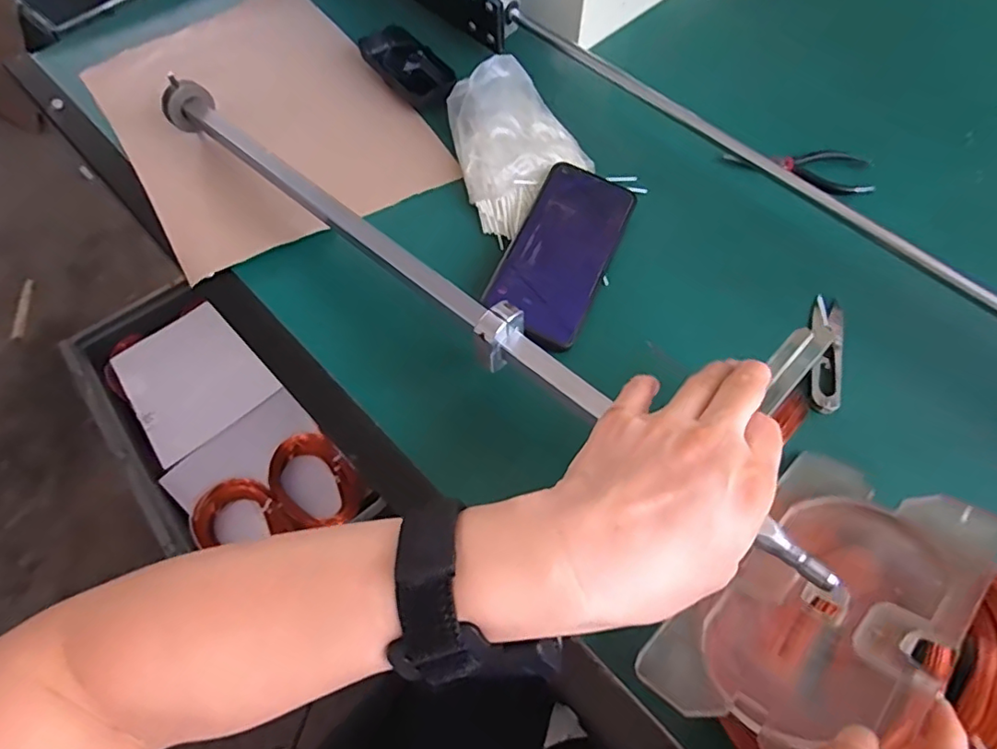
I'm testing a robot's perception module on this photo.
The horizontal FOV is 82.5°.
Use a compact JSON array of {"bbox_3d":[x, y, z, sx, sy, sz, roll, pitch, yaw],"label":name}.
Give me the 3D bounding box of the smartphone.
[{"bbox_3d":[0.050,-0.097,0.445,0.075,0.006,0.160,26,67,4],"label":"smartphone"}]

